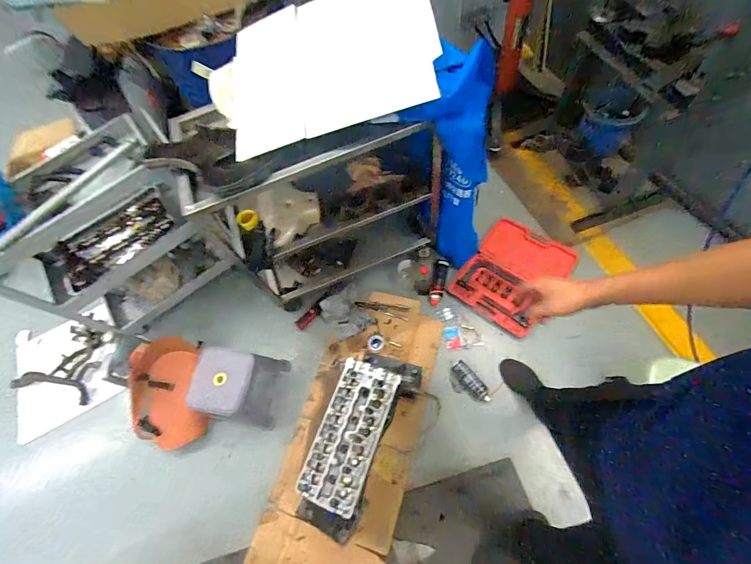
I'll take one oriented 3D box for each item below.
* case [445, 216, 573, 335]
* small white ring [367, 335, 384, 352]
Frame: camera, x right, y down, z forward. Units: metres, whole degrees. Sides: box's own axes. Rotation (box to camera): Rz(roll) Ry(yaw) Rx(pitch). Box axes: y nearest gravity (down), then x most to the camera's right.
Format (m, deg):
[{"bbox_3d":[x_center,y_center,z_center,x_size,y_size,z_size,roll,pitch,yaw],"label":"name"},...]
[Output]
[{"bbox_3d":[0.644,-0.044,1.610,0.392,0.064,0.497,37,72,18],"label":"case"},{"bbox_3d":[0.002,0.273,1.528,0.072,0.008,0.077,-1,65,3],"label":"small white ring"}]

